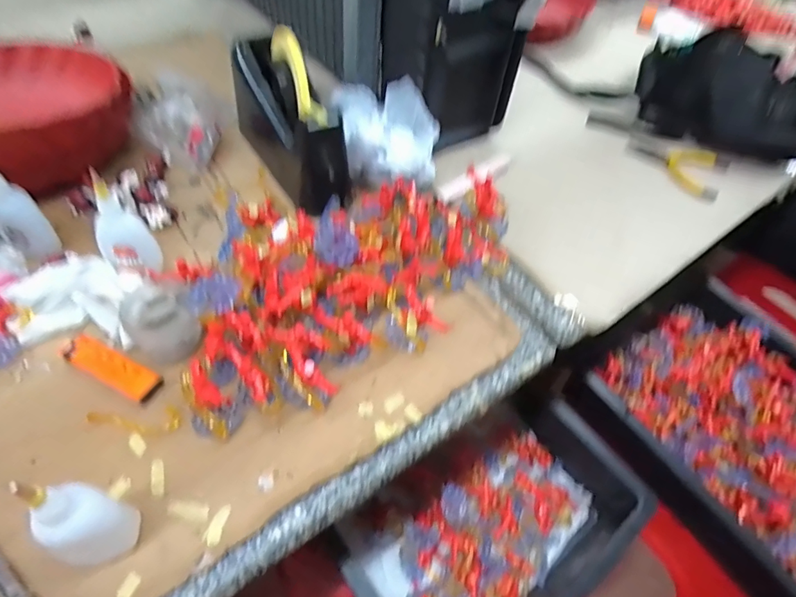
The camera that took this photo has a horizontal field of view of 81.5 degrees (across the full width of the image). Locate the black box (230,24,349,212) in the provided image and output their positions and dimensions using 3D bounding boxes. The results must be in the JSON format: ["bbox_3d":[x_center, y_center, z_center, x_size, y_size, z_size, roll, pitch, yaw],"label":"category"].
[{"bbox_3d":[-0.113,-0.184,0.475,0.064,0.128,0.200,-25,59,-23],"label":"black box"}]

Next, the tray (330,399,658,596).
[{"bbox_3d":[0.105,0.245,0.513,0.326,0.086,0.207,-28,60,-25],"label":"tray"}]

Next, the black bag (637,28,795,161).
[{"bbox_3d":[0.490,-0.290,0.646,0.278,0.087,0.189,18,53,8],"label":"black bag"}]

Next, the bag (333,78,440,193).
[{"bbox_3d":[-0.013,-0.174,0.498,0.115,0.069,0.137,2,52,-5],"label":"bag"}]

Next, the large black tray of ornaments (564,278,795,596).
[{"bbox_3d":[0.463,0.201,0.585,0.306,0.084,0.421,-26,59,-24],"label":"large black tray of ornaments"}]

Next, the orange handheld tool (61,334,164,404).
[{"bbox_3d":[-0.214,0.050,0.343,0.079,0.008,0.023,25,73,8],"label":"orange handheld tool"}]

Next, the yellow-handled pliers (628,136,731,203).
[{"bbox_3d":[0.356,-0.177,0.595,0.119,0.008,0.091,31,56,17],"label":"yellow-handled pliers"}]

